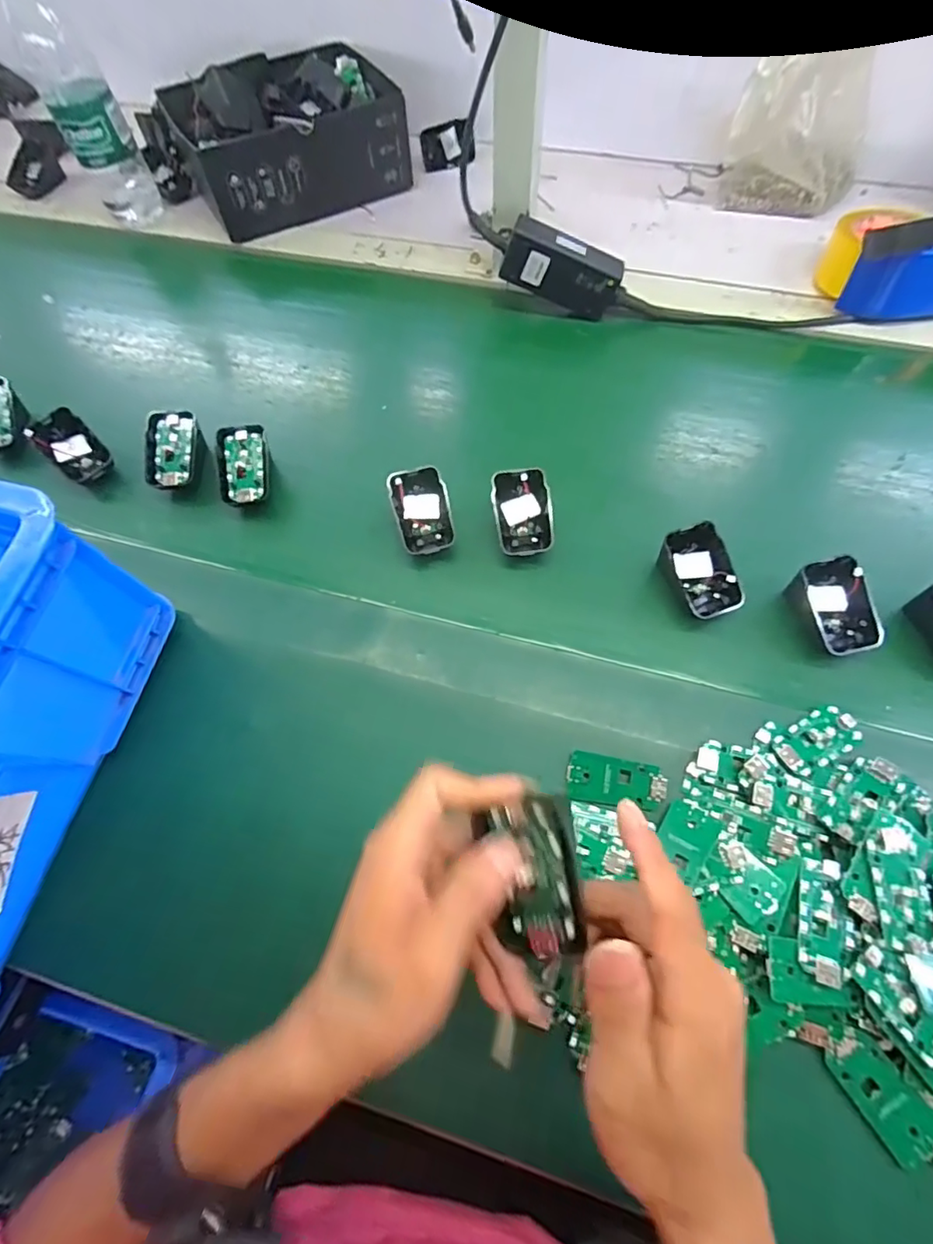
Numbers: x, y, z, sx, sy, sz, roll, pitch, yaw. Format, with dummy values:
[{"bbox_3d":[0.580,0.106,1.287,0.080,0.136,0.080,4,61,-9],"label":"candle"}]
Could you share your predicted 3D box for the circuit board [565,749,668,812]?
[{"bbox_3d":[0.101,0.107,0.367,0.063,0.006,0.030,8,67,8],"label":"circuit board"}]

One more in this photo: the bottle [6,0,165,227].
[{"bbox_3d":[-0.406,-0.548,0.579,0.066,0.217,0.061,-29,67,-8],"label":"bottle"}]

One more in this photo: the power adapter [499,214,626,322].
[{"bbox_3d":[0.095,-0.345,0.543,0.117,0.056,0.029,18,66,-11],"label":"power adapter"}]

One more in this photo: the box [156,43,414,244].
[{"bbox_3d":[-0.204,-0.580,0.655,0.240,0.089,0.180,-26,66,-7],"label":"box"}]

